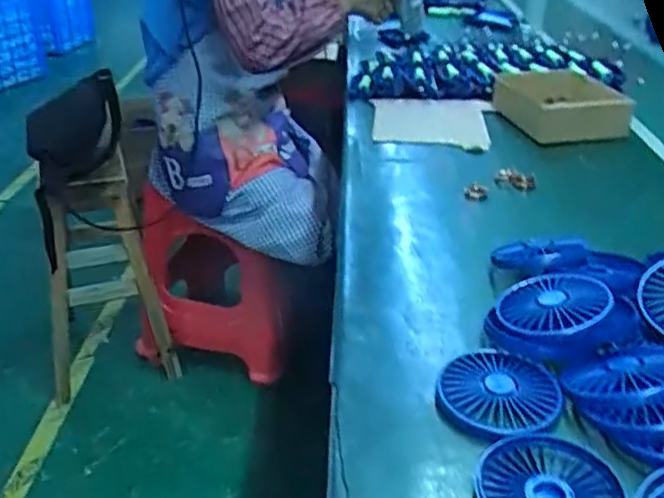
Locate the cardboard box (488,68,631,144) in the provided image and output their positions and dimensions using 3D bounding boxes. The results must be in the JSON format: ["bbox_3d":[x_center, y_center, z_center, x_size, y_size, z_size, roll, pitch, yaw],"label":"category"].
[{"bbox_3d":[0.353,-0.222,1.029,0.148,0.047,0.209,-4,34,-7],"label":"cardboard box"}]

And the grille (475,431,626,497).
[{"bbox_3d":[0.137,0.154,0.423,0.083,0.011,0.091,0,33,0],"label":"grille"}]

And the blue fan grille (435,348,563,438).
[{"bbox_3d":[0.124,0.105,0.499,0.084,0.012,0.082,0,33,0],"label":"blue fan grille"}]

